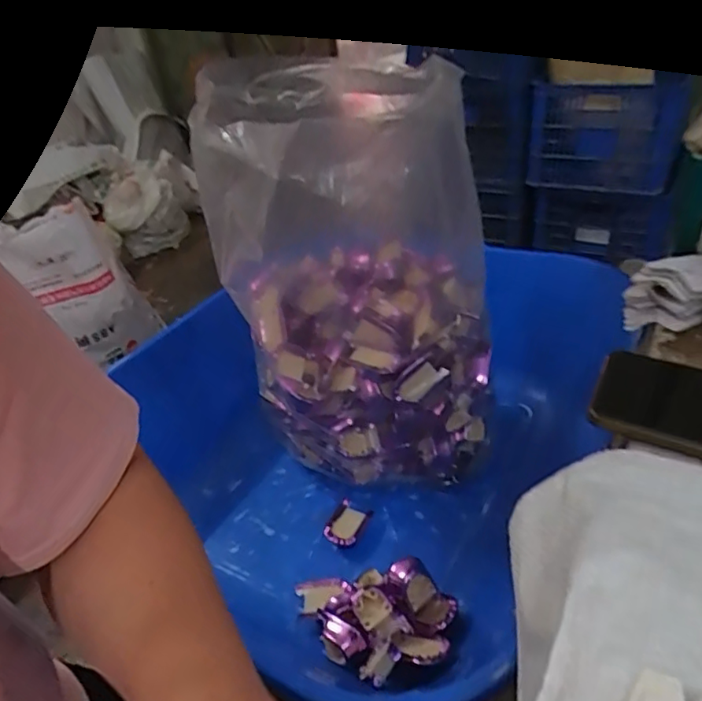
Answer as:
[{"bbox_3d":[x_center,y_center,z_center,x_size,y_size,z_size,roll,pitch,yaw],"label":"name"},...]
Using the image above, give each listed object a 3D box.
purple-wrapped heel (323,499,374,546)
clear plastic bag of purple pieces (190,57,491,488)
[{"bbox_3d":[-0.005,0.188,0.609,0.039,0.020,0.052,10,37,24],"label":"purple-wrapped heel"},{"bbox_3d":[-0.003,-0.076,0.584,0.244,0.383,0.272,-12,34,-8],"label":"clear plastic bag of purple pieces"}]

